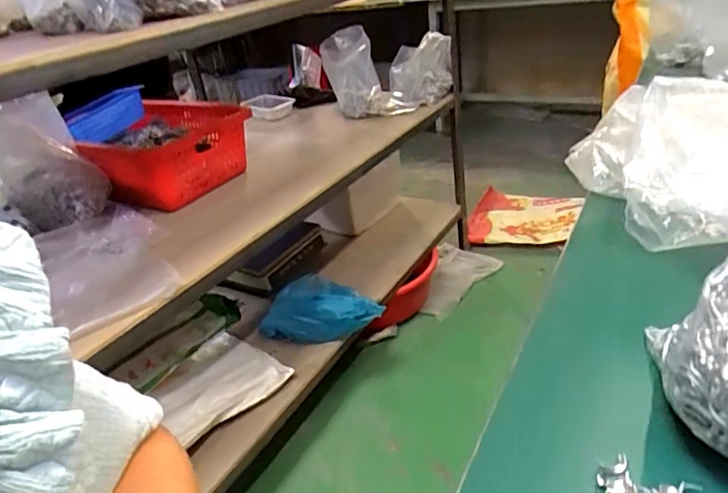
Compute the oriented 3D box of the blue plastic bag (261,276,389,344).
[{"bbox_3d":[-0.099,0.158,1.318,0.285,0.100,0.161,5,32,24],"label":"blue plastic bag"}]

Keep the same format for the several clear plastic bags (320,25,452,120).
[{"bbox_3d":[0.061,-0.500,1.525,0.376,0.213,0.173,-2,30,13],"label":"several clear plastic bags"}]

